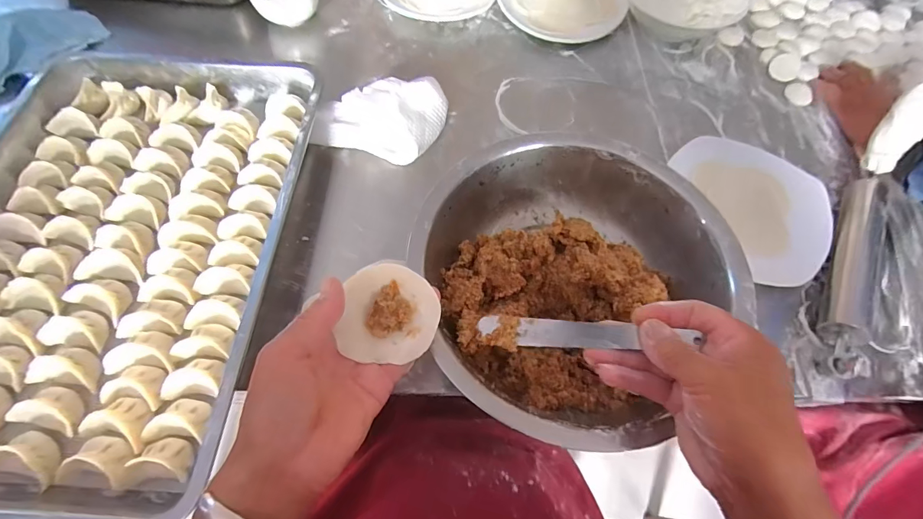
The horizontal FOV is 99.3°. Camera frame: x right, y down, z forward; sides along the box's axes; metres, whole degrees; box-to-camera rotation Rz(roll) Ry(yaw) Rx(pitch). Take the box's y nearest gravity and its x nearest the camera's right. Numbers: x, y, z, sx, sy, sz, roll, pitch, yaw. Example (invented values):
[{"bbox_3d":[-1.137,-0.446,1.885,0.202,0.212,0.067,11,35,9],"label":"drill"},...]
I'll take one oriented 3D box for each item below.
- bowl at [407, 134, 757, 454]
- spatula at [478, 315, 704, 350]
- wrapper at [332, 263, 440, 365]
[{"bbox_3d":[0.099,0.016,0.374,0.265,0.089,0.268,1,65,-2],"label":"bowl"},{"bbox_3d":[0.087,0.055,0.287,0.150,0.009,0.020,2,64,13],"label":"spatula"},{"bbox_3d":[-0.050,0.038,0.281,0.065,0.018,0.066,7,65,1],"label":"wrapper"}]

